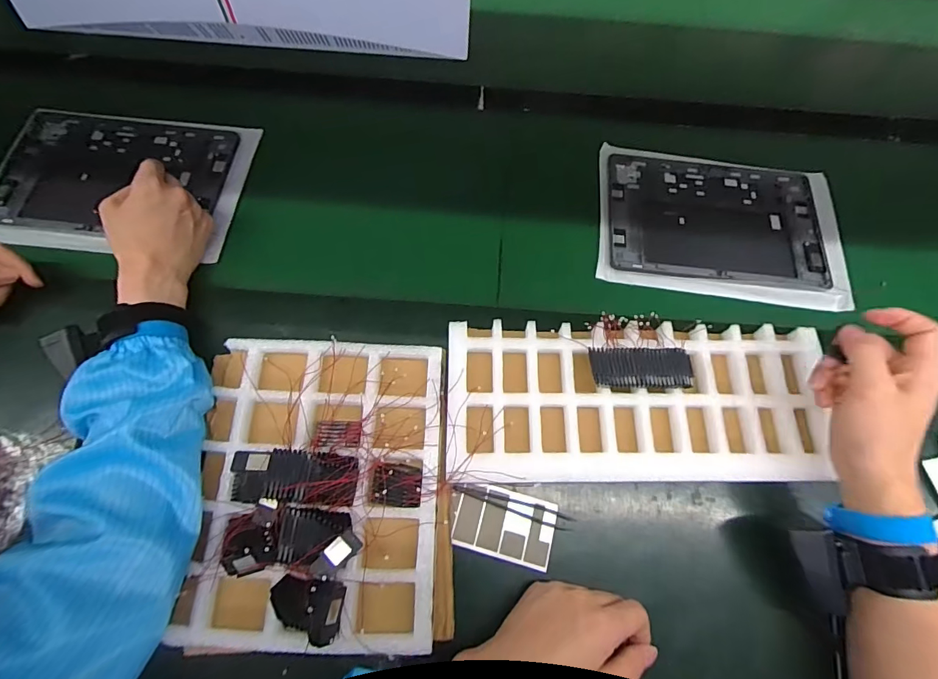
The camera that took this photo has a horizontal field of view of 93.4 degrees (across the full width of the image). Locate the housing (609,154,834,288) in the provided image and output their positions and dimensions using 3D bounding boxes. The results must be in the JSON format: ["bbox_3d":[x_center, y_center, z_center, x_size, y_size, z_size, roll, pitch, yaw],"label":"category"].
[{"bbox_3d":[0.301,-0.150,0.545,0.253,0.013,0.173,7,68,0],"label":"housing"}]

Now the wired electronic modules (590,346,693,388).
[{"bbox_3d":[0.164,0.029,0.427,0.095,0.028,0.035,1,68,-2],"label":"wired electronic modules"}]

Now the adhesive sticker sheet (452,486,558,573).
[{"bbox_3d":[0.034,0.169,0.405,0.088,0.004,0.057,14,69,6],"label":"adhesive sticker sheet"}]

